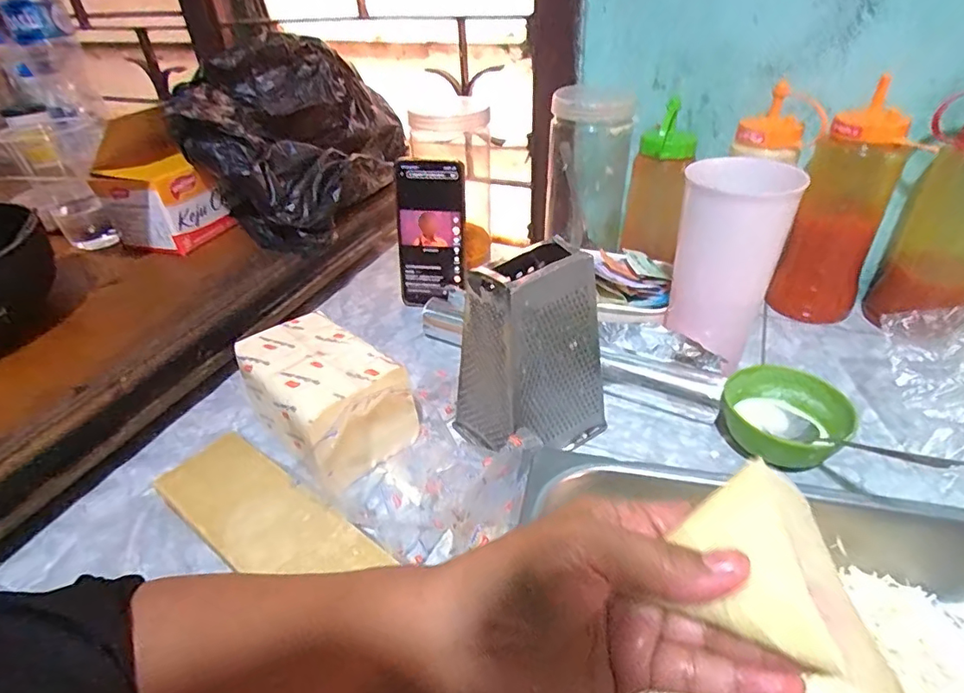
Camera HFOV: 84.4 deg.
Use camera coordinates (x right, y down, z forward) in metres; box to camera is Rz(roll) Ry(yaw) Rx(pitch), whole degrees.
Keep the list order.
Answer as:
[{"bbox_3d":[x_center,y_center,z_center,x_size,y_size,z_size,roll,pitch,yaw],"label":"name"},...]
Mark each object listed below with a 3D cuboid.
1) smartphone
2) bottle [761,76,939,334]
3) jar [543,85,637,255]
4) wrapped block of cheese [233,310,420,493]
[{"bbox_3d":[-0.058,-0.126,0.607,0.080,0.161,0.016,5,24,14],"label":"smartphone"},{"bbox_3d":[0.362,-0.129,0.544,0.062,0.207,0.076,-23,40,-25],"label":"bottle"},{"bbox_3d":[0.130,-0.208,0.640,0.090,0.180,0.076,13,39,22],"label":"jar"},{"bbox_3d":[-0.131,0.044,0.452,0.094,0.079,0.149,-31,44,-32],"label":"wrapped block of cheese"}]

